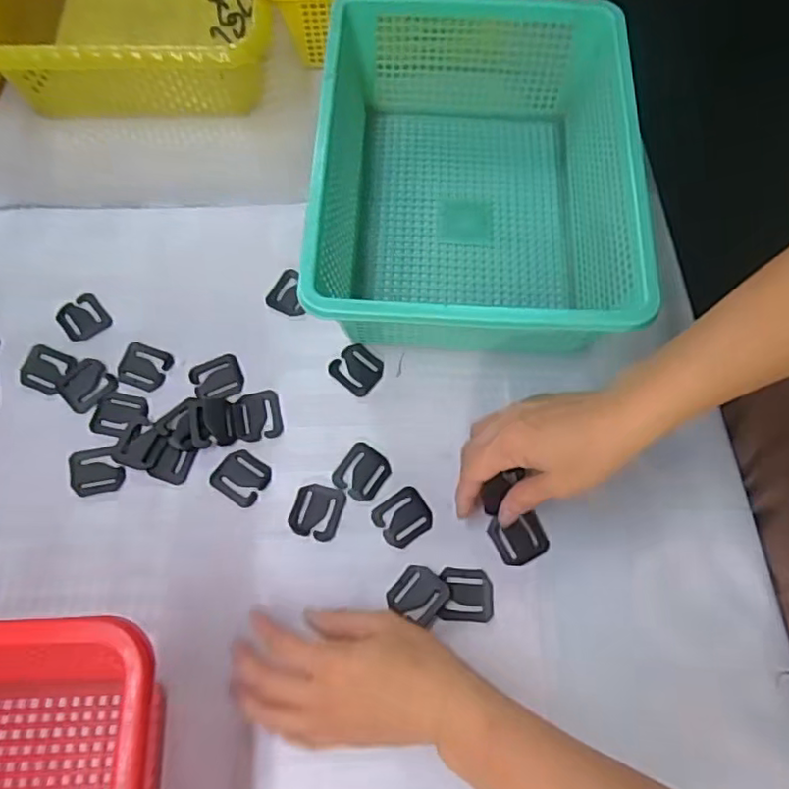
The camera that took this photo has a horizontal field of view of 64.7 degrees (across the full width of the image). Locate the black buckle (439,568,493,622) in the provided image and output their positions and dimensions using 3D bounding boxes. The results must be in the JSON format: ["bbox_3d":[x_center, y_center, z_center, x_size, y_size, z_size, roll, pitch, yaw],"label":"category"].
[{"bbox_3d":[0.051,0.140,0.436,0.036,0.004,0.035,2,69,0],"label":"black buckle"}]

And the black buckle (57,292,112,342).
[{"bbox_3d":[-0.255,-0.063,0.511,0.035,0.004,0.041,-37,74,-14],"label":"black buckle"}]

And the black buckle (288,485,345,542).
[{"bbox_3d":[-0.057,0.085,0.456,0.036,0.004,0.039,15,69,5],"label":"black buckle"}]

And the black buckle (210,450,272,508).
[{"bbox_3d":[-0.116,0.061,0.468,0.040,0.004,0.036,33,72,11],"label":"black buckle"}]

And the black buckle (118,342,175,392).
[{"bbox_3d":[-0.200,-0.022,0.497,0.039,0.004,0.035,19,70,7],"label":"black buckle"}]

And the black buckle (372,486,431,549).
[{"bbox_3d":[0.007,0.089,0.455,0.039,0.004,0.037,-32,72,-12],"label":"black buckle"}]

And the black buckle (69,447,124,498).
[{"bbox_3d":[-0.223,0.057,0.465,0.038,0.004,0.035,-10,69,-4],"label":"black buckle"}]

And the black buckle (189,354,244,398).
[{"bbox_3d":[-0.141,-0.013,0.494,0.038,0.004,0.036,-23,71,-9],"label":"black buckle"}]

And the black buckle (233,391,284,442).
[{"bbox_3d":[-0.106,0.016,0.484,0.035,0.004,0.038,-12,69,-5],"label":"black buckle"}]

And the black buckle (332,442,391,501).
[{"bbox_3d":[-0.024,0.058,0.469,0.037,0.004,0.039,35,72,12],"label":"black buckle"}]

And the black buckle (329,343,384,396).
[{"bbox_3d":[-0.030,-0.021,0.496,0.037,0.005,0.035,37,73,13],"label":"black buckle"}]

